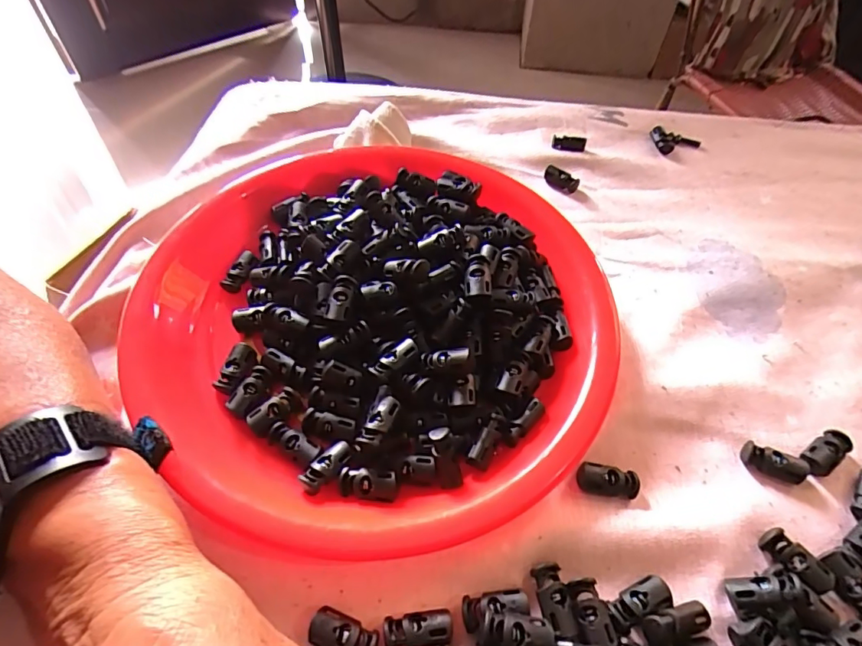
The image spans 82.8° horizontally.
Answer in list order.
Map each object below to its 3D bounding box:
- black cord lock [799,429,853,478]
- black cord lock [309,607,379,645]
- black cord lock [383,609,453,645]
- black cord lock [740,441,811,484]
[{"bbox_3d":[0.201,0.066,0.248,0.029,0.008,0.015,-25,57,-20],"label":"black cord lock"},{"bbox_3d":[-0.035,0.125,0.195,0.027,0.009,0.014,18,54,11],"label":"black cord lock"},{"bbox_3d":[-0.005,0.123,0.196,0.027,0.006,0.012,-2,52,-4],"label":"black cord lock"},{"bbox_3d":[0.172,0.070,0.244,0.028,0.007,0.013,21,54,13],"label":"black cord lock"}]

